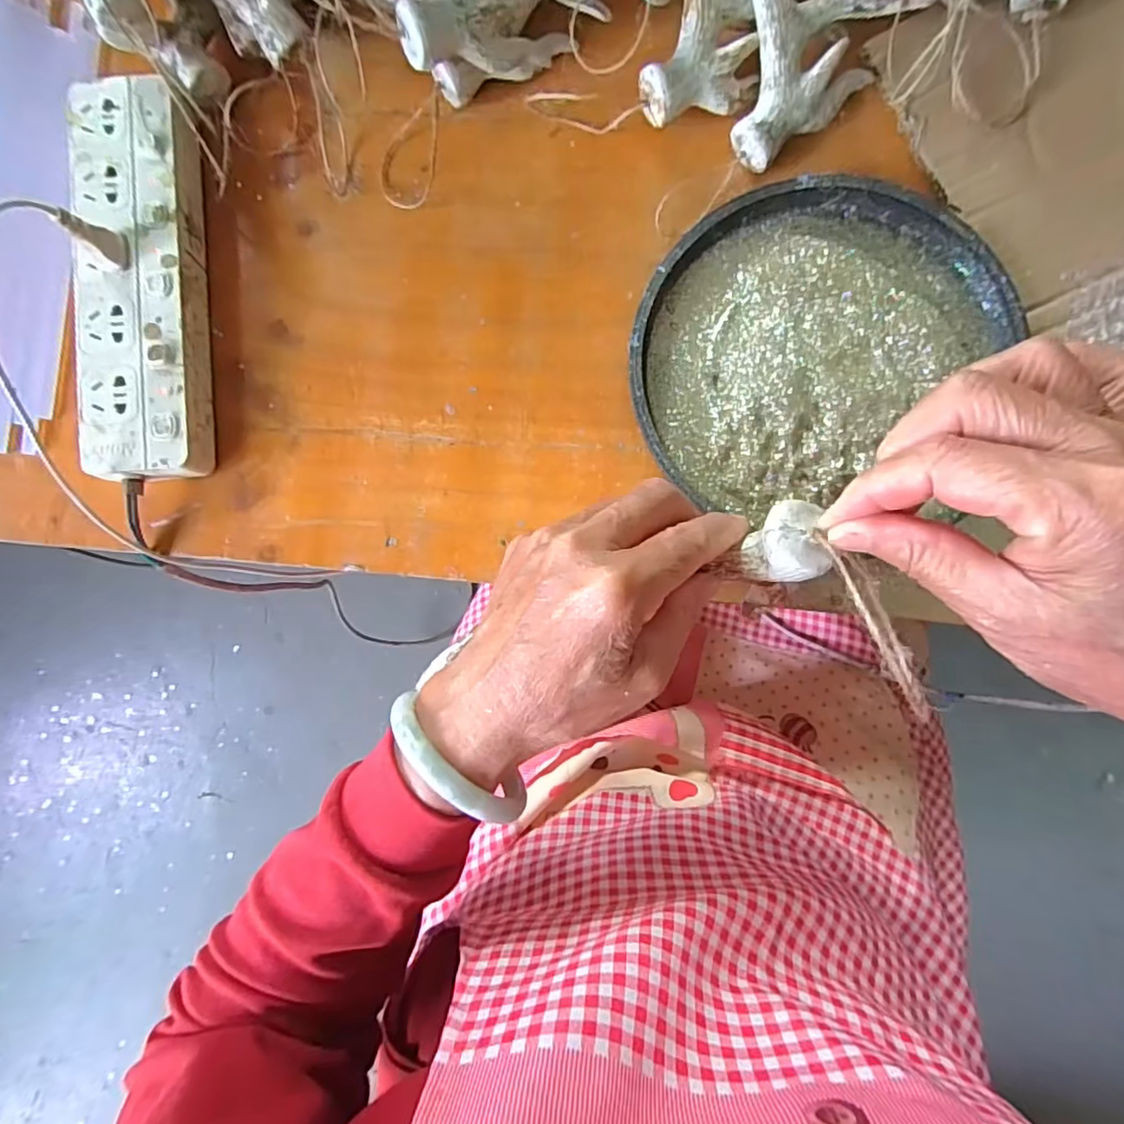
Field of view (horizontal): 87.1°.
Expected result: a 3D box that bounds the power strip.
[{"bbox_3d":[-0.266,-0.176,0.378,0.073,0.038,0.256,-5,84,2],"label":"power strip"}]

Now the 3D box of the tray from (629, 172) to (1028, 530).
[{"bbox_3d":[0.154,-0.130,0.361,0.213,0.020,0.205,0,84,3],"label":"tray"}]

